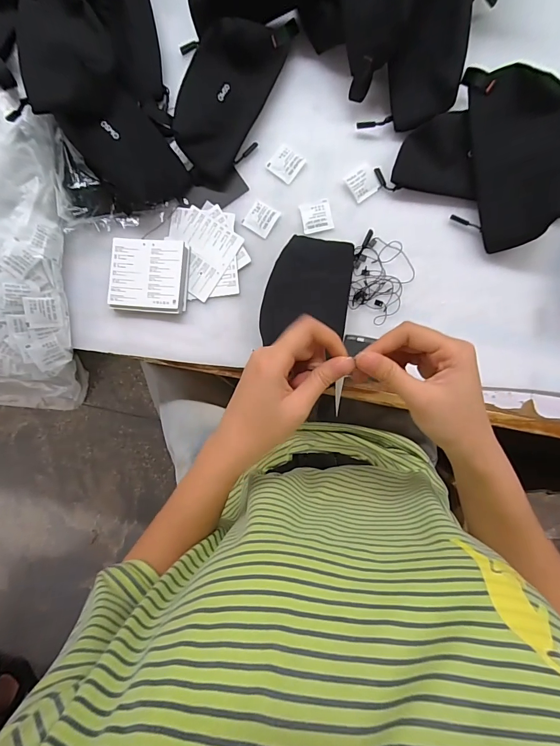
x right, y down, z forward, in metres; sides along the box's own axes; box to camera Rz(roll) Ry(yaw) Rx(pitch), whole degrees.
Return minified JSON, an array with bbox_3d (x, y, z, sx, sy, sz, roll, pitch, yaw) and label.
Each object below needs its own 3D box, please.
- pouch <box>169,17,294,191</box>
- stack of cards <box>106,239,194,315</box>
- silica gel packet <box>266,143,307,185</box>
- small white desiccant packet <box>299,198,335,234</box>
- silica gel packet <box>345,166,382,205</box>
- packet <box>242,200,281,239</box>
[{"bbox_3d":[-0.069,-0.351,0.455,0.101,0.042,0.209,21,92,4],"label":"pouch"},{"bbox_3d":[-0.177,-0.132,0.478,0.105,0.017,0.097,5,91,5],"label":"stack of cards"},{"bbox_3d":[0.008,-0.277,0.471,0.042,0.004,0.040,40,93,3],"label":"silica gel packet"},{"bbox_3d":[0.048,-0.204,0.466,0.039,0.004,0.041,-13,89,5],"label":"small white desiccant packet"},{"bbox_3d":[0.107,-0.244,0.460,0.037,0.005,0.036,-30,88,4],"label":"silica gel packet"},{"bbox_3d":[-0.025,-0.204,0.471,0.038,0.004,0.039,33,93,4],"label":"packet"}]

